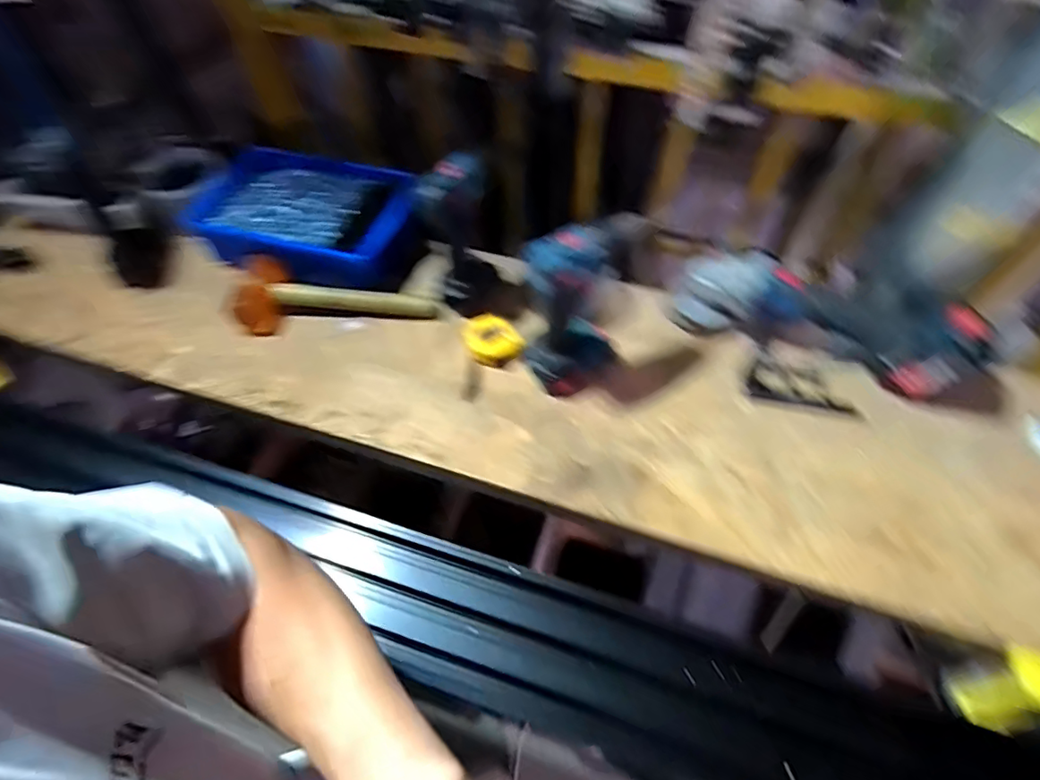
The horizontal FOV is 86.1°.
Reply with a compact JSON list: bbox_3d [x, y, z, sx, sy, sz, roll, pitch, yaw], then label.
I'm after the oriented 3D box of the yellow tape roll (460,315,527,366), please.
[{"bbox_3d":[-0.038,-0.071,0.774,0.077,0.029,0.078,0,58,0],"label":"yellow tape roll"}]

